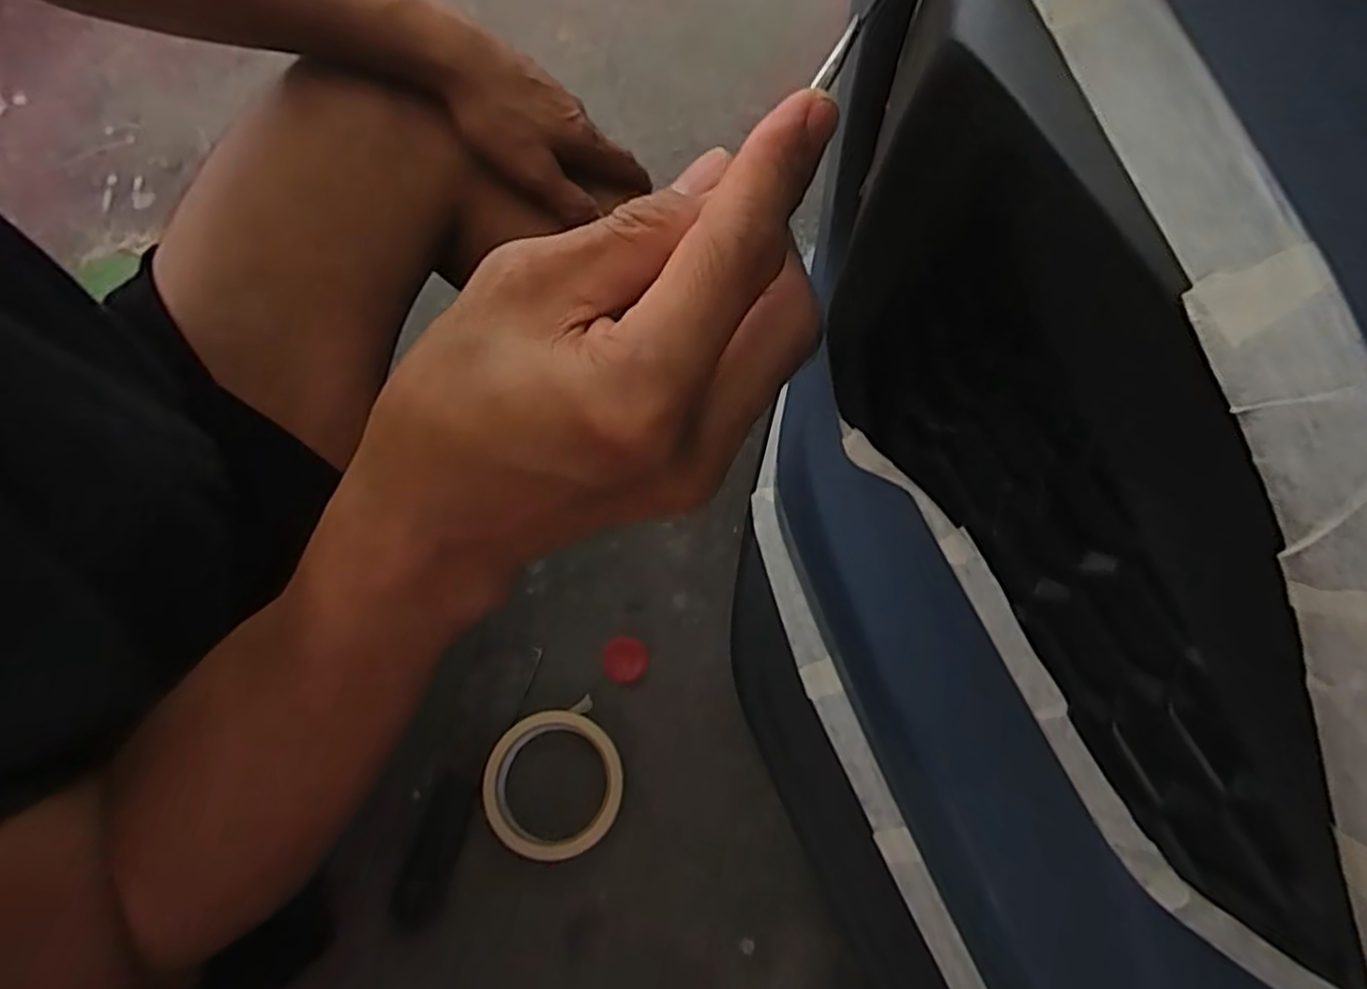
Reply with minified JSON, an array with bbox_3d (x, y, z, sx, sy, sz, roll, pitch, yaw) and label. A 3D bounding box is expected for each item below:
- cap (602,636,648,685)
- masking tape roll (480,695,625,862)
[{"bbox_3d":[-0.045,0.128,0.565,0.034,0.011,0.034,-1,66,3],"label":"cap"},{"bbox_3d":[-0.093,0.209,0.530,0.101,0.021,0.098,-1,66,3],"label":"masking tape roll"}]

